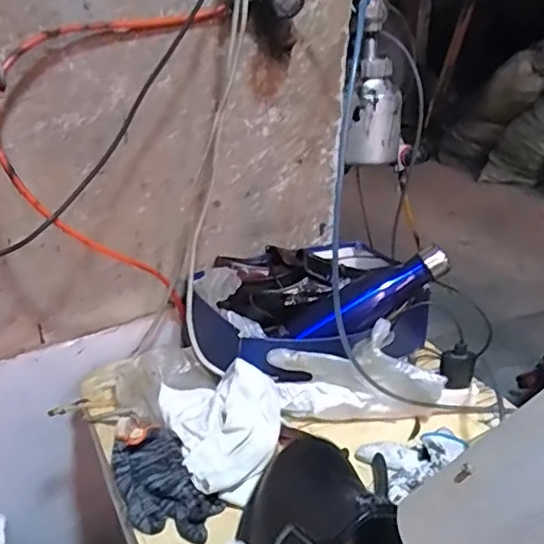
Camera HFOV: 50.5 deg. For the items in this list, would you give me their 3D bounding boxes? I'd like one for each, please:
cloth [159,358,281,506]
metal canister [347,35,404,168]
[{"bbox_3d":[-0.051,0.161,0.664,0.132,0.053,0.179,-12,29,-23],"label":"cloth"},{"bbox_3d":[0.161,-0.255,0.907,0.086,0.165,0.067,9,28,16],"label":"metal canister"}]

